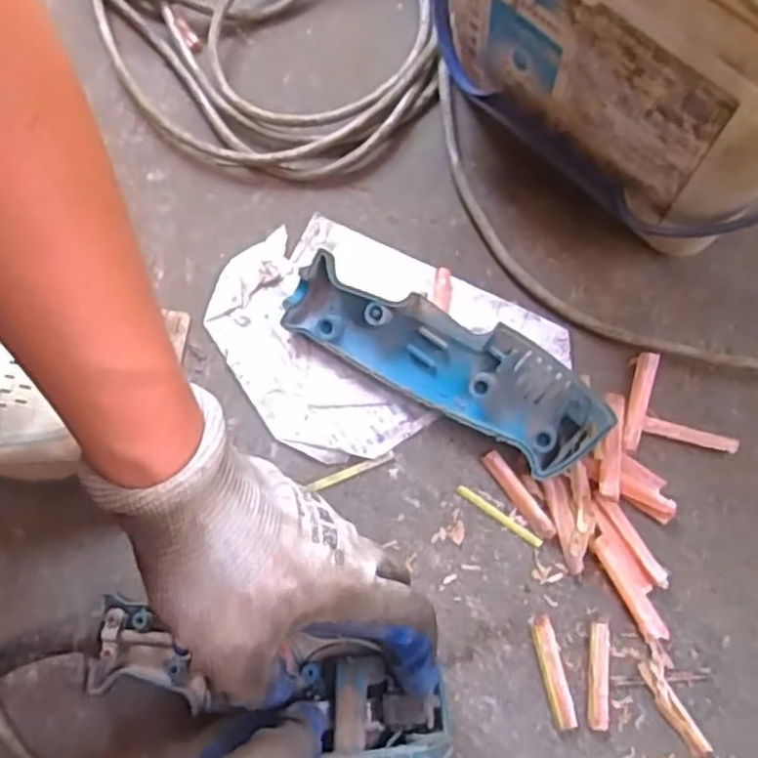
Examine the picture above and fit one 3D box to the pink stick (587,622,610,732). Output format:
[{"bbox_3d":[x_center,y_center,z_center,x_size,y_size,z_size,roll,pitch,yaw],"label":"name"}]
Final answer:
[{"bbox_3d":[0.111,0.150,0.367,0.010,0.006,0.050,3,78,5],"label":"pink stick"}]

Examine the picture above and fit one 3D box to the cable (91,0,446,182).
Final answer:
[{"bbox_3d":[-0.072,-0.271,0.464,0.228,0.028,0.307,-21,77,-1],"label":"cable"}]

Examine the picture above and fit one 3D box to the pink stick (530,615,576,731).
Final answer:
[{"bbox_3d":[0.089,0.149,0.371,0.011,0.006,0.053,-14,77,1],"label":"pink stick"}]

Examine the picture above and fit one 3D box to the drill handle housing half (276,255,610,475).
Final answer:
[{"bbox_3d":[0.036,-0.012,0.397,0.177,0.029,0.057,30,81,10],"label":"drill handle housing half"}]

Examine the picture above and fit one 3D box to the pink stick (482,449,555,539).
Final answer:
[{"bbox_3d":[0.075,0.062,0.389,0.010,0.004,0.054,-36,77,-4],"label":"pink stick"}]

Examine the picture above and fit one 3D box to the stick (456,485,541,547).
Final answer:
[{"bbox_3d":[0.065,0.073,0.390,0.052,0.004,0.006,33,80,9],"label":"stick"}]

